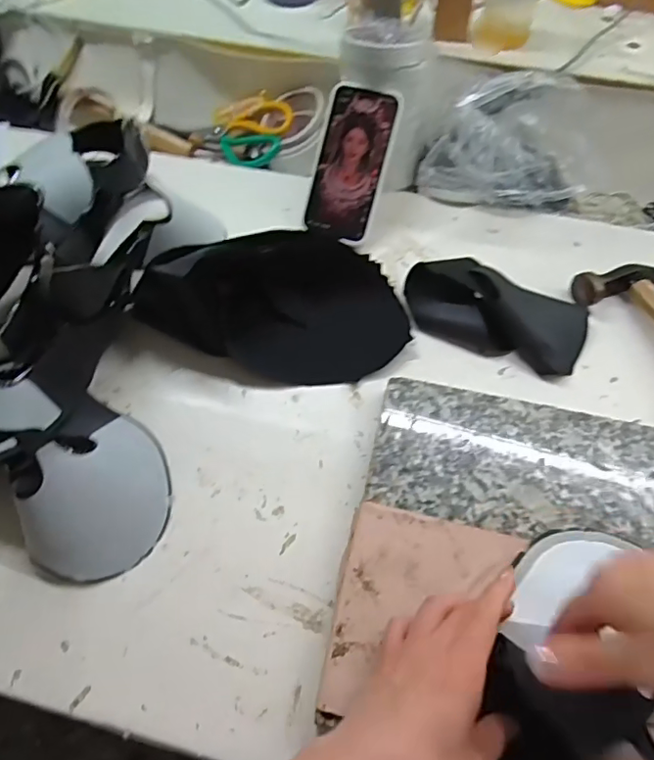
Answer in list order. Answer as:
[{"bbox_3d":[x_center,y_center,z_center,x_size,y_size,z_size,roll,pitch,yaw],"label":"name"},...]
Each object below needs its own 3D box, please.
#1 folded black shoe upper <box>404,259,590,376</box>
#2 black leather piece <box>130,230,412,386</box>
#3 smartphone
[{"bbox_3d":[0.170,-0.073,0.556,0.184,0.040,0.088,22,59,14],"label":"folded black shoe upper"},{"bbox_3d":[-0.047,-0.067,0.516,0.250,0.094,0.132,-13,58,-8],"label":"black leather piece"},{"bbox_3d":[0.026,-0.241,0.616,0.080,0.015,0.162,15,100,10],"label":"smartphone"}]

